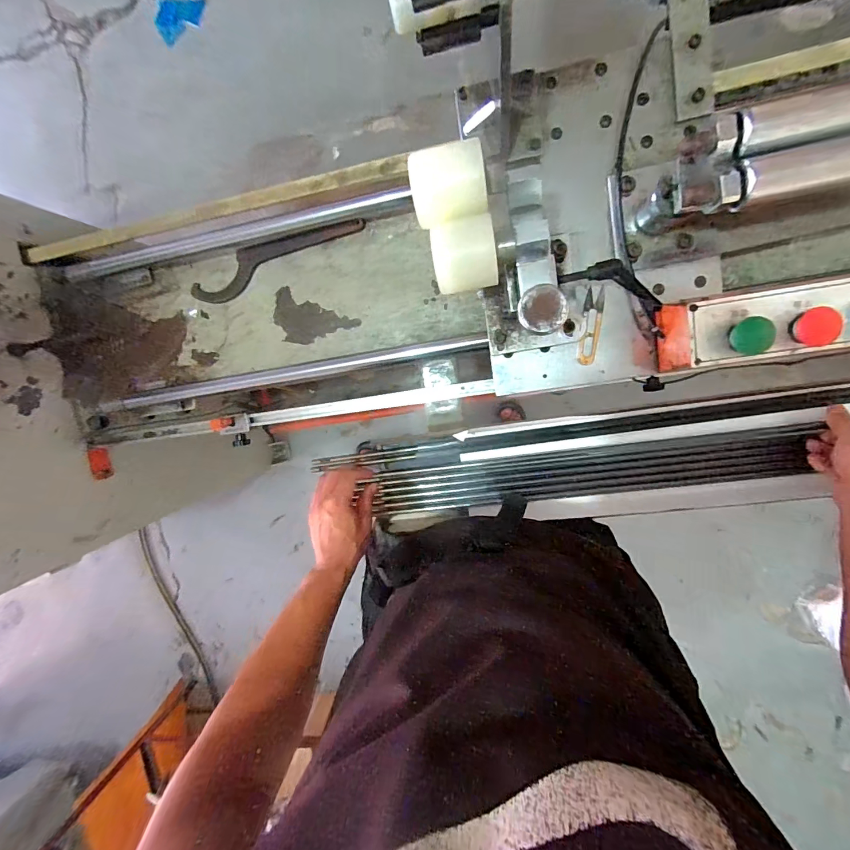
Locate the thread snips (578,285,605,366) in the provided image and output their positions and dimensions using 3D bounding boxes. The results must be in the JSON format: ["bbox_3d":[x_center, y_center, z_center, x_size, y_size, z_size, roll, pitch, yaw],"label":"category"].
[{"bbox_3d":[0.222,-0.132,0.537,0.025,0.008,0.101,7,94,2],"label":"thread snips"}]

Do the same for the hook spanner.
[{"bbox_3d":[-0.252,-0.286,0.674,0.315,0.014,0.054,-23,101,9],"label":"hook spanner"}]

